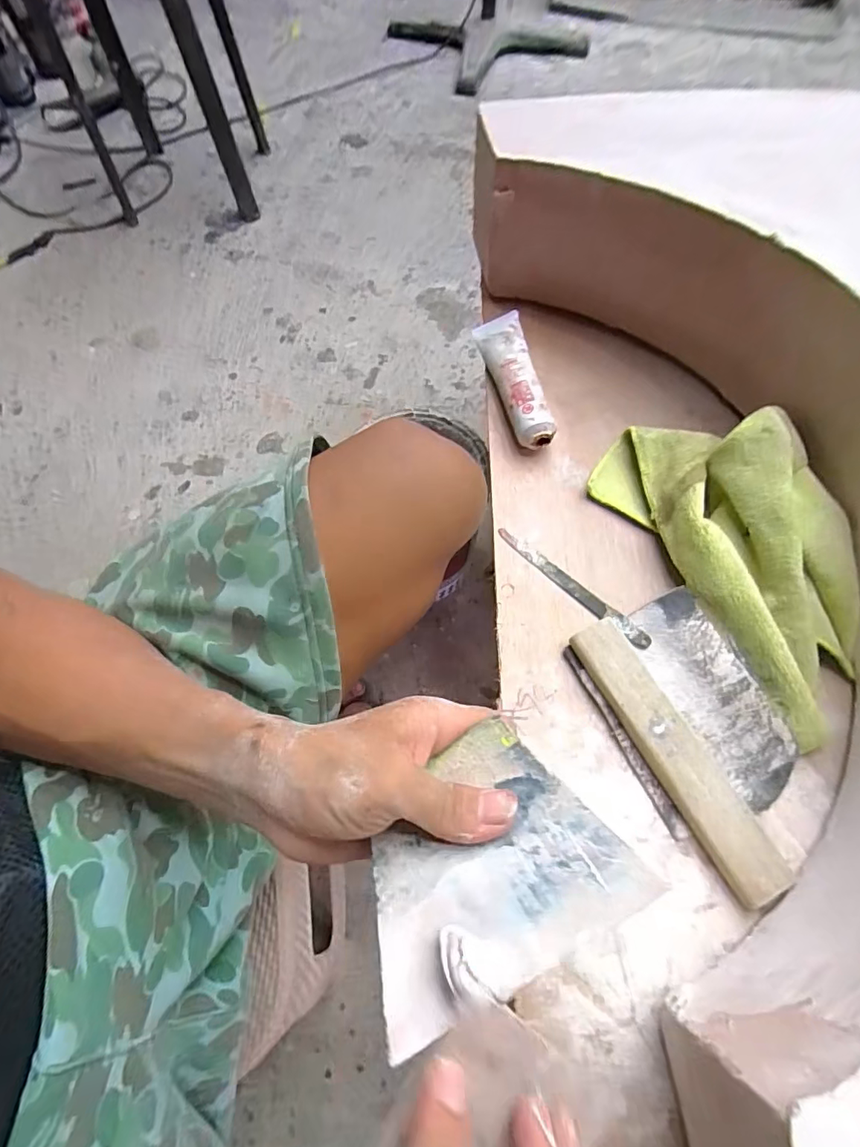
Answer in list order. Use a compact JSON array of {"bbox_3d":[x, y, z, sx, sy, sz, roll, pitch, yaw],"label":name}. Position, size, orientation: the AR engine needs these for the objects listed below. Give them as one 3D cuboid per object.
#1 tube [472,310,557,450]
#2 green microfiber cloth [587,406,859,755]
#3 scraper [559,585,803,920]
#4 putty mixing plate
[{"bbox_3d":[0.081,-0.192,0.486,0.039,0.034,0.161,-11,67,-4],"label":"tube"},{"bbox_3d":[0.252,-0.028,0.386,0.126,0.069,0.264,-27,69,-10],"label":"green microfiber cloth"},{"bbox_3d":[0.192,0.114,0.357,0.104,0.019,0.190,-23,68,-10],"label":"scraper"},{"bbox_3d":[0.019,0.119,0.215,0.108,0.015,0.095,-27,41,-11],"label":"putty mixing plate"}]

